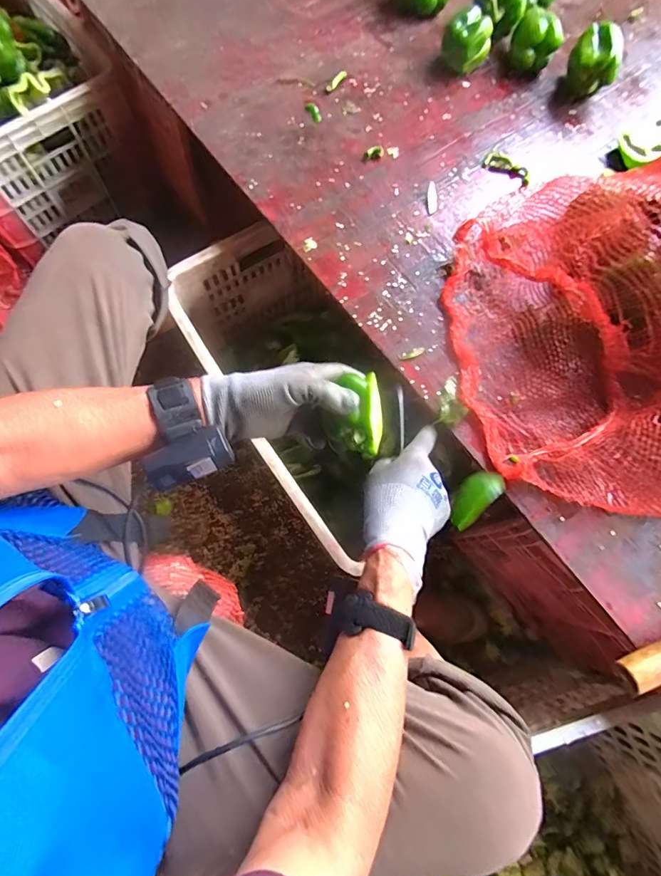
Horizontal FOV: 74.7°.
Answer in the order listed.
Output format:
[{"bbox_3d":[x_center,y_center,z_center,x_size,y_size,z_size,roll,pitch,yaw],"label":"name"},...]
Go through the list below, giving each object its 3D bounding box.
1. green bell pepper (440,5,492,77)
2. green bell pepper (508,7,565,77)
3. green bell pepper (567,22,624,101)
[{"bbox_3d":[0.208,-0.602,0.659,0.065,0.054,0.064,0,74,-2],"label":"green bell pepper"},{"bbox_3d":[0.314,-0.606,0.662,0.072,0.051,0.081,19,74,4],"label":"green bell pepper"},{"bbox_3d":[0.389,-0.552,0.645,0.074,0.071,0.083,29,75,6],"label":"green bell pepper"}]

